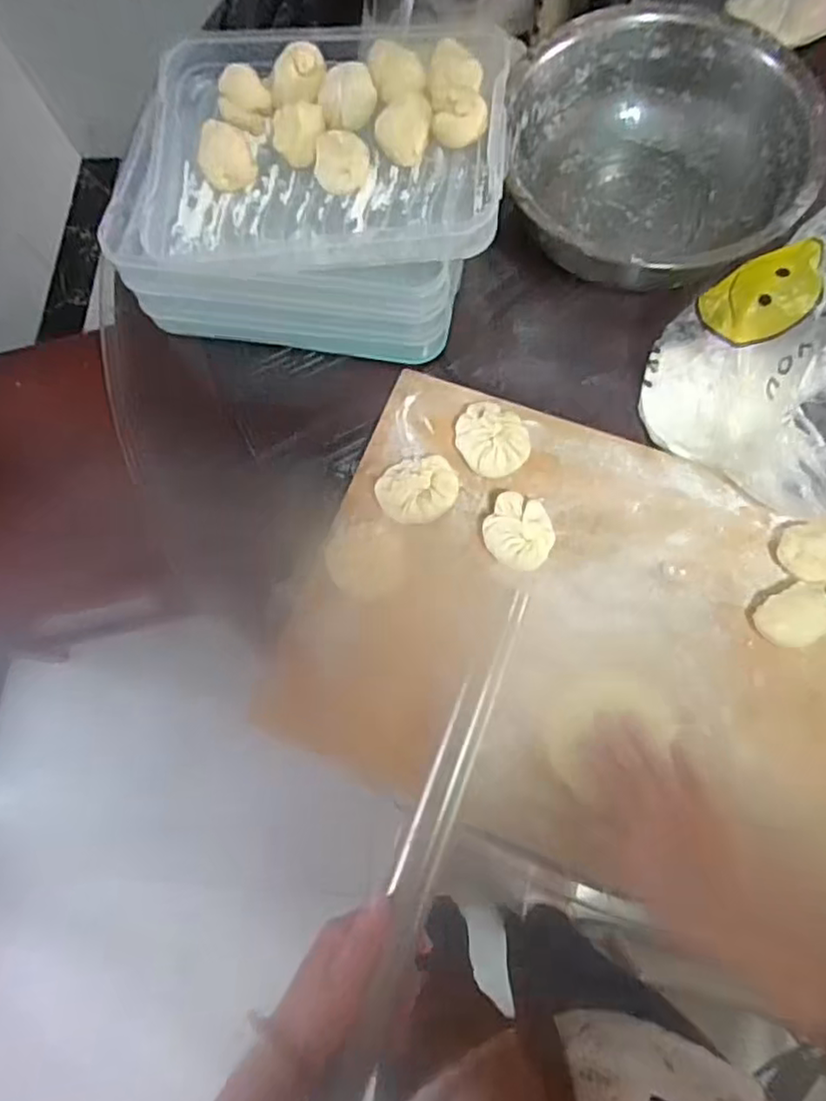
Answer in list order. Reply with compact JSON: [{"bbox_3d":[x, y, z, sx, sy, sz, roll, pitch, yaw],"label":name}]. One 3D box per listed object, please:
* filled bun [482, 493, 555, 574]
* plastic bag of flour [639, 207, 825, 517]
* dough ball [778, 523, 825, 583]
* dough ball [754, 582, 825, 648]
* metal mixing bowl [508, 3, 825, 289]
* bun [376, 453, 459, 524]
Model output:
[{"bbox_3d":[0.089,-0.014,0.533,0.057,0.030,0.060,-1,75,4],"label":"filled bun"},{"bbox_3d":[0.348,-0.171,0.516,0.253,0.165,0.193,-37,75,-6],"label":"plastic bag of flour"},{"bbox_3d":[0.324,0.000,0.511,0.044,0.039,0.048,-1,75,4],"label":"dough ball"},{"bbox_3d":[0.302,0.053,0.503,0.053,0.033,0.043,-27,75,-3],"label":"dough ball"},{"bbox_3d":[0.228,-0.371,0.606,0.258,0.113,0.265,-1,75,4],"label":"metal mixing bowl"},{"bbox_3d":[0.004,-0.053,0.550,0.058,0.032,0.065,36,80,12],"label":"bun"}]

